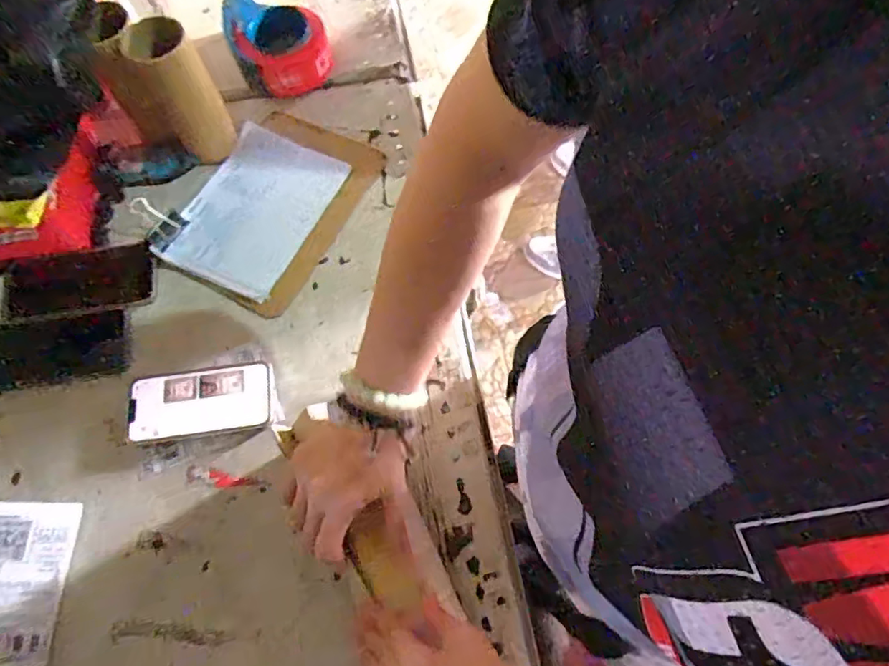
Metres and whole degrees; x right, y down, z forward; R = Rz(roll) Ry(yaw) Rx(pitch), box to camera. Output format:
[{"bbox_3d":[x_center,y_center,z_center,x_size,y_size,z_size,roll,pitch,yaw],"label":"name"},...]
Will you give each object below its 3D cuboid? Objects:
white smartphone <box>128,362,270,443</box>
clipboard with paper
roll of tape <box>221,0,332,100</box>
[{"bbox_3d":[-0.255,0.071,0.584,0.141,0.014,0.072,-9,68,-2],"label":"white smartphone"},{"bbox_3d":[-0.210,-0.163,0.673,0.190,0.025,0.254,29,71,12],"label":"clipboard with paper"},{"bbox_3d":[-0.221,-0.390,0.744,0.121,0.071,0.131,0,68,1],"label":"roll of tape"}]

